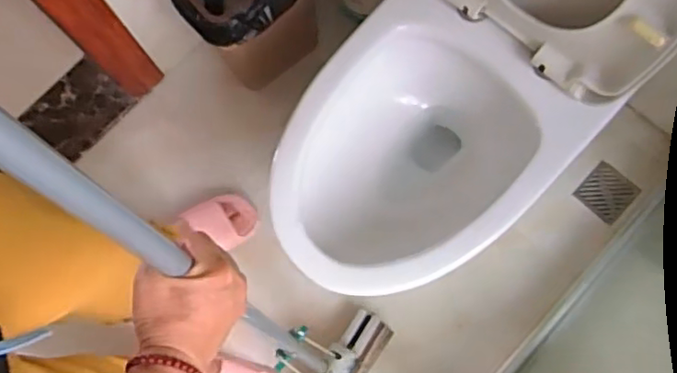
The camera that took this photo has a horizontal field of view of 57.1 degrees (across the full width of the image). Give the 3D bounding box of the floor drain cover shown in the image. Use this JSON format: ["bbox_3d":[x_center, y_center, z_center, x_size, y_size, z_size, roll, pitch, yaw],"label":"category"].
[{"bbox_3d":[0.550,0.013,1.275,0.097,0.015,0.099,43,80,12],"label":"floor drain cover"}]

